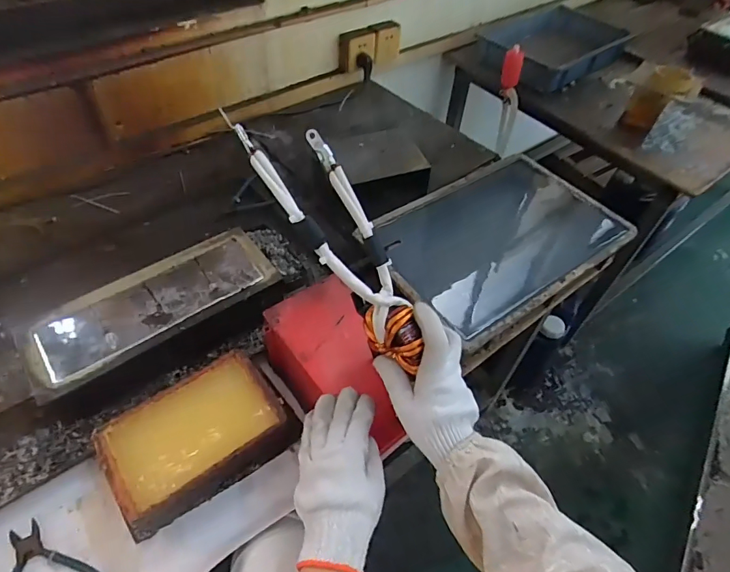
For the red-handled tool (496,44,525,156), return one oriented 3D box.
[{"bbox_3d":[0.413,-0.519,1.295,0.036,0.291,0.087,-12,37,-9],"label":"red-handled tool"}]

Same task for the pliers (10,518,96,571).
[{"bbox_3d":[-0.359,0.323,0.496,0.124,0.007,0.131,-29,58,-24],"label":"pliers"}]

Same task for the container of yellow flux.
[{"bbox_3d":[-0.209,0.189,0.571,0.211,0.064,0.139,-31,58,-25],"label":"container of yellow flux"}]

